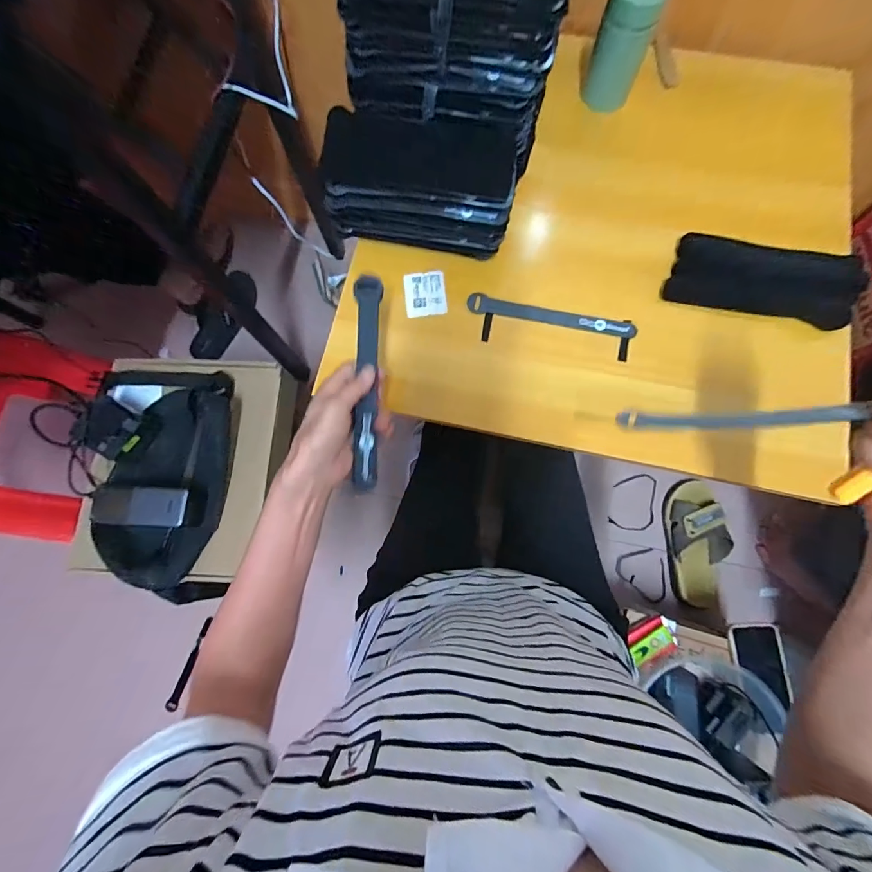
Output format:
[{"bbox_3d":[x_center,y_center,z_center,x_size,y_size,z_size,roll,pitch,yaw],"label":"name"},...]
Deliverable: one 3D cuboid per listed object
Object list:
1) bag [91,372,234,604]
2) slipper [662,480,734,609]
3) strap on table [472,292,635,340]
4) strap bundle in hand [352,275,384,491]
[{"bbox_3d":[-0.400,0.060,0.584,0.193,0.065,0.344,-5,78,0],"label":"bag"},{"bbox_3d":[0.563,0.226,0.857,0.112,0.069,0.251,0,78,1],"label":"slipper"},{"bbox_3d":[0.137,-0.142,0.482,0.196,0.009,0.026,12,71,5],"label":"strap on table"},{"bbox_3d":[-0.064,-0.052,0.371,0.022,0.010,0.199,0,84,1],"label":"strap bundle in hand"}]

